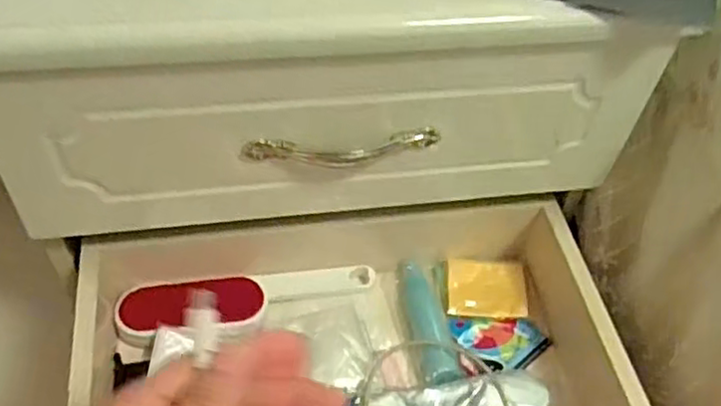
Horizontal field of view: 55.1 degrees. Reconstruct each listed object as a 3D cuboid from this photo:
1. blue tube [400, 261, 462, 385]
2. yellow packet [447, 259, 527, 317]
[{"bbox_3d":[0.062,0.105,0.628,0.031,0.023,0.124,-3,50,-9],"label":"blue tube"},{"bbox_3d":[0.122,0.081,0.662,0.075,0.012,0.055,5,49,-3],"label":"yellow packet"}]

